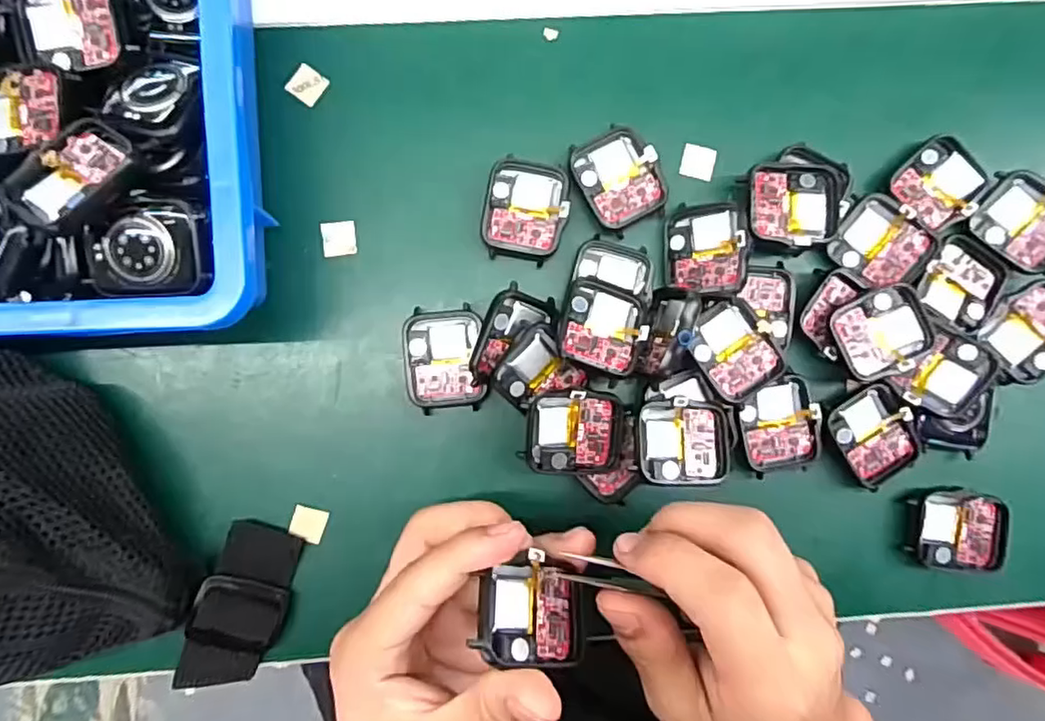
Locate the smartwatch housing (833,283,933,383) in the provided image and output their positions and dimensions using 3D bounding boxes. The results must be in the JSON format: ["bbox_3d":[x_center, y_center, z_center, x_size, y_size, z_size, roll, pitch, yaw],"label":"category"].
[{"bbox_3d":[0.165,-0.013,0.278,0.040,0.014,0.036,-27,88,-3],"label":"smartwatch housing"}]

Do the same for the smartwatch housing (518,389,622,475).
[{"bbox_3d":[0.024,0.033,0.270,0.046,0.008,0.036,7,95,-11],"label":"smartwatch housing"}]

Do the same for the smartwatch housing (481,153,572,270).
[{"bbox_3d":[0.001,-0.071,0.284,0.038,0.015,0.046,10,87,-2],"label":"smartwatch housing"}]

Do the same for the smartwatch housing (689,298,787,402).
[{"bbox_3d":[0.096,-0.004,0.276,0.035,0.012,0.040,-33,89,-4],"label":"smartwatch housing"}]

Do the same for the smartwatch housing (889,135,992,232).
[{"bbox_3d":[0.201,-0.086,0.291,0.037,0.011,0.040,42,86,0],"label":"smartwatch housing"}]

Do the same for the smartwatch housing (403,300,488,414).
[{"bbox_3d":[-0.036,-0.001,0.281,0.036,0.010,0.046,-5,87,-2],"label":"smartwatch housing"}]

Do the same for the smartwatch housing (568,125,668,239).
[{"bbox_3d":[0.046,-0.086,0.284,0.037,0.009,0.045,-27,88,-3],"label":"smartwatch housing"}]

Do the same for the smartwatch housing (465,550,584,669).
[{"bbox_3d":[0.003,0.090,0.217,0.045,0.010,0.036,25,56,-27],"label":"smartwatch housing"}]

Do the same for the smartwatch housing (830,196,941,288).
[{"bbox_3d":[0.170,-0.054,0.281,0.041,0.012,0.033,31,86,0],"label":"smartwatch housing"}]

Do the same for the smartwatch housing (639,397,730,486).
[{"bbox_3d":[0.073,0.037,0.273,0.042,0.016,0.036,2,87,-2],"label":"smartwatch housing"}]

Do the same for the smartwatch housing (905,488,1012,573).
[{"bbox_3d":[0.206,0.080,0.284,0.046,0.007,0.037,5,87,-2],"label":"smartwatch housing"}]

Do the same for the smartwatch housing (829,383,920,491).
[{"bbox_3d":[0.166,0.035,0.284,0.036,0.007,0.041,-32,89,-3],"label":"smartwatch housing"}]

